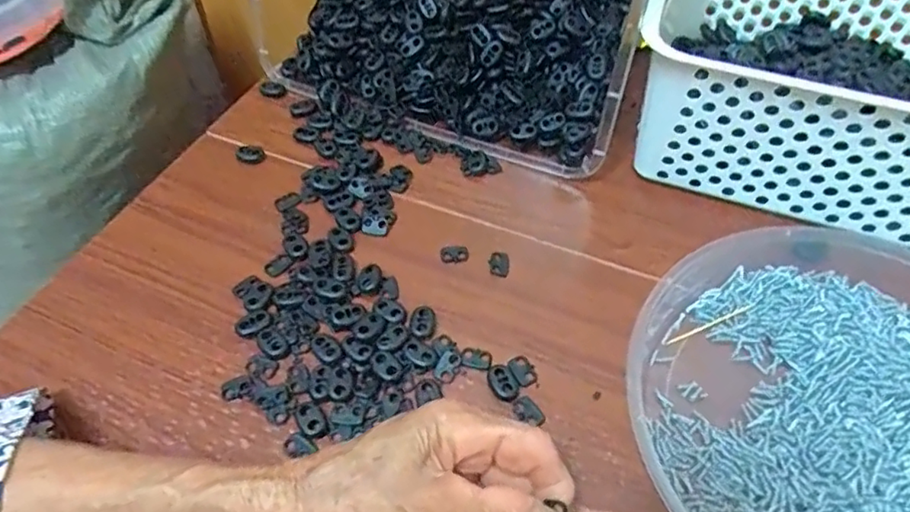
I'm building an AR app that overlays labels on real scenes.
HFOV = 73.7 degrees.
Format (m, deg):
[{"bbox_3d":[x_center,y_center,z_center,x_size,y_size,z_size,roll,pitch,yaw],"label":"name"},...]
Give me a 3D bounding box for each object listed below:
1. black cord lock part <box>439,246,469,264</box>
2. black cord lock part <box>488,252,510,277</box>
[{"bbox_3d":[0.000,-0.001,0.401,0.018,0.004,0.013,-2,52,-3],"label":"black cord lock part"},{"bbox_3d":[0.029,0.006,0.399,0.013,0.004,0.018,2,53,2],"label":"black cord lock part"}]

